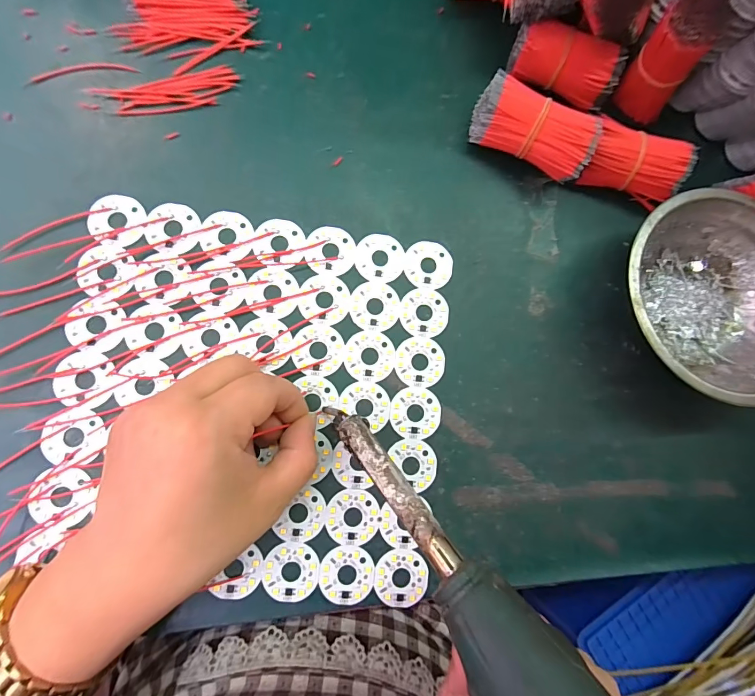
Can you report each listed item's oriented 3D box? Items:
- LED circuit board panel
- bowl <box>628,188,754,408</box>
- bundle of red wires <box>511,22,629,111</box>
[{"bbox_3d":[-0.068,0.028,0.230,0.212,0.004,0.212,7,83,-7],"label":"LED circuit board panel"},{"bbox_3d":[0.205,-0.030,0.251,0.124,0.046,0.121,1,83,-7],"label":"bowl"},{"bbox_3d":[0.123,-0.187,0.262,0.070,0.024,0.029,20,81,-5],"label":"bundle of red wires"}]

